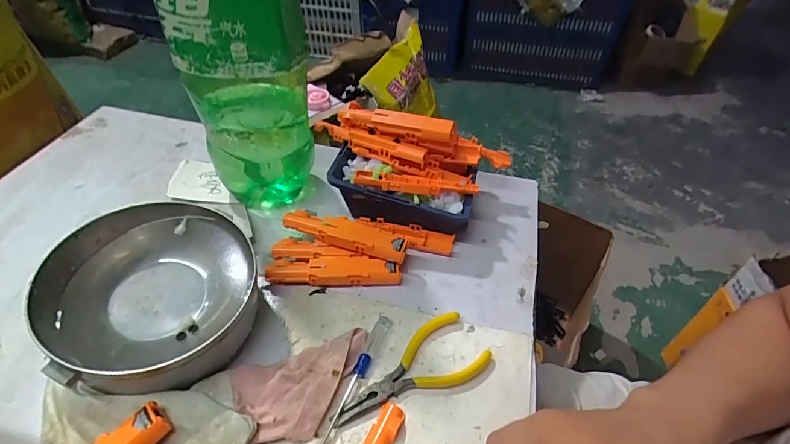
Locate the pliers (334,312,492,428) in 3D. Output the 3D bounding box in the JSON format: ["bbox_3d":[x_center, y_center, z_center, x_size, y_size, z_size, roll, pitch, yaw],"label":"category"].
[{"bbox_3d":[0.010,0.114,0.323,0.123,0.008,0.053,-21,50,-18],"label":"pliers"}]

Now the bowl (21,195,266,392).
[{"bbox_3d":[-0.181,0.052,0.318,0.147,0.058,0.147,17,47,-19],"label":"bowl"}]

